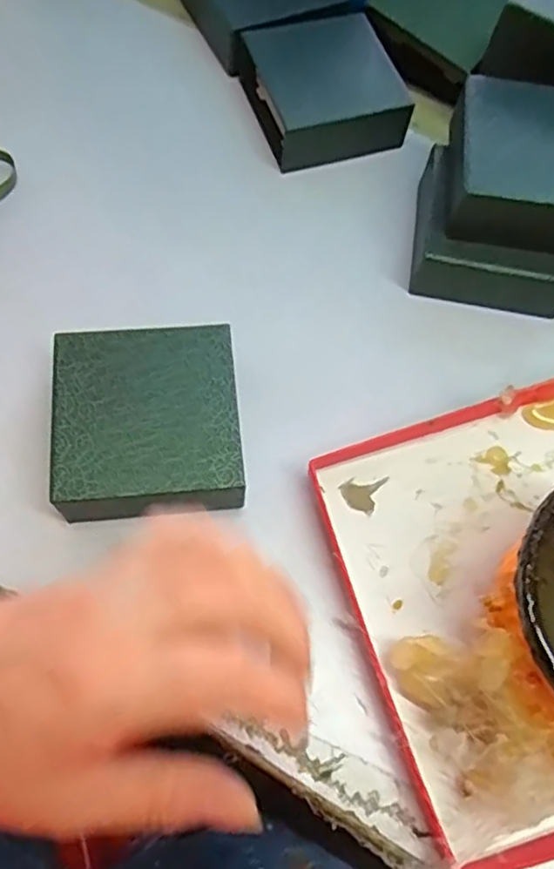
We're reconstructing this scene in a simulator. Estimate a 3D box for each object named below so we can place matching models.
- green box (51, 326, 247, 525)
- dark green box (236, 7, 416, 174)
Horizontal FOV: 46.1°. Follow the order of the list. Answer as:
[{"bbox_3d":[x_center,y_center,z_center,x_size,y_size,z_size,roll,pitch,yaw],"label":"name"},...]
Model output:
[{"bbox_3d":[-0.064,-0.004,0.332,0.088,0.036,0.098,-5,67,-6],"label":"green box"},{"bbox_3d":[0.033,-0.235,0.447,0.095,0.041,0.106,-16,70,-9],"label":"dark green box"}]

